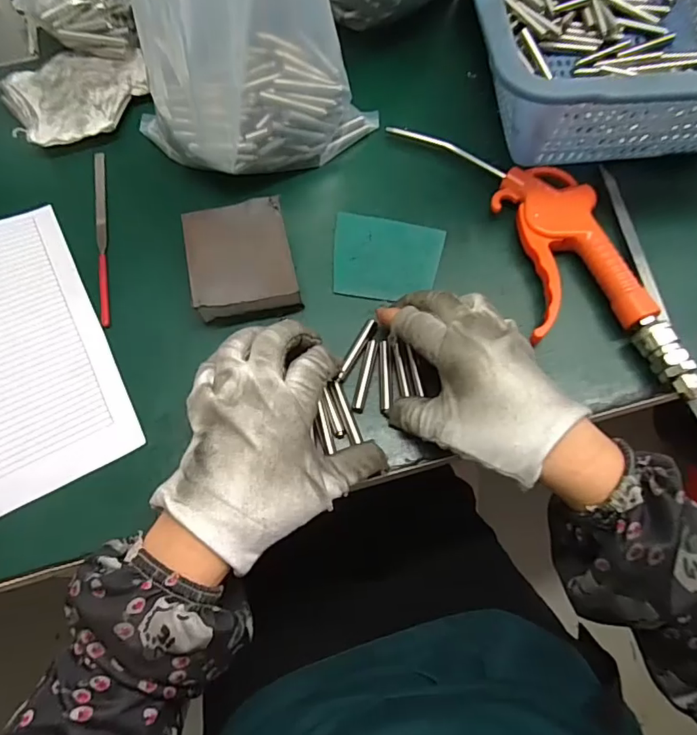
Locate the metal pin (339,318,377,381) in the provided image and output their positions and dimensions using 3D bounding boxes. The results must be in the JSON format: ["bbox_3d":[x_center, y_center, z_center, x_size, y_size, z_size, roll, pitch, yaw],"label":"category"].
[{"bbox_3d":[0.006,-0.012,0.329,0.007,0.005,0.046,29,71,13],"label":"metal pin"}]

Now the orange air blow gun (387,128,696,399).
[{"bbox_3d":[0.137,-0.089,0.348,0.096,0.031,0.262,-23,69,-8],"label":"orange air blow gun"}]

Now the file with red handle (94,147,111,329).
[{"bbox_3d":[-0.181,-0.099,0.368,0.008,0.005,0.154,-12,68,-3],"label":"file with red handle"}]

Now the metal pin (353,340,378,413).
[{"bbox_3d":[0.011,0.004,0.320,0.006,0.004,0.049,12,68,7],"label":"metal pin"}]

